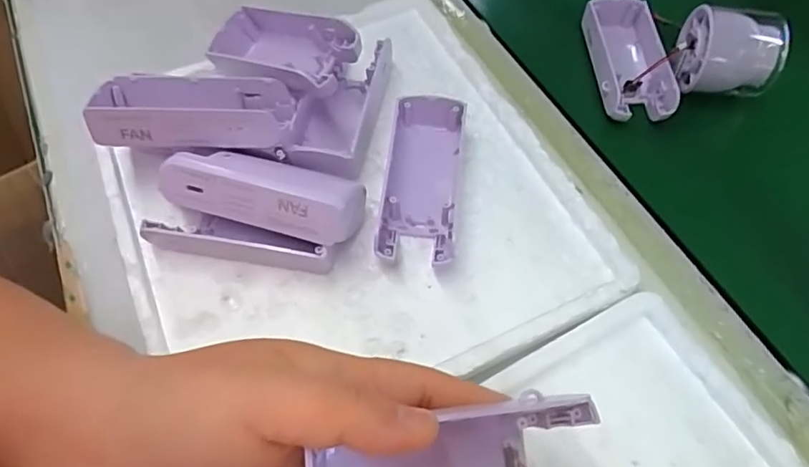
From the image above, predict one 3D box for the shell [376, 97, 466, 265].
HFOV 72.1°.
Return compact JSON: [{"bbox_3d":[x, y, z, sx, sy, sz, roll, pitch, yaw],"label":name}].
[{"bbox_3d":[0.010,-0.033,0.328,0.043,0.028,0.101,6,60,3],"label":"shell"}]

